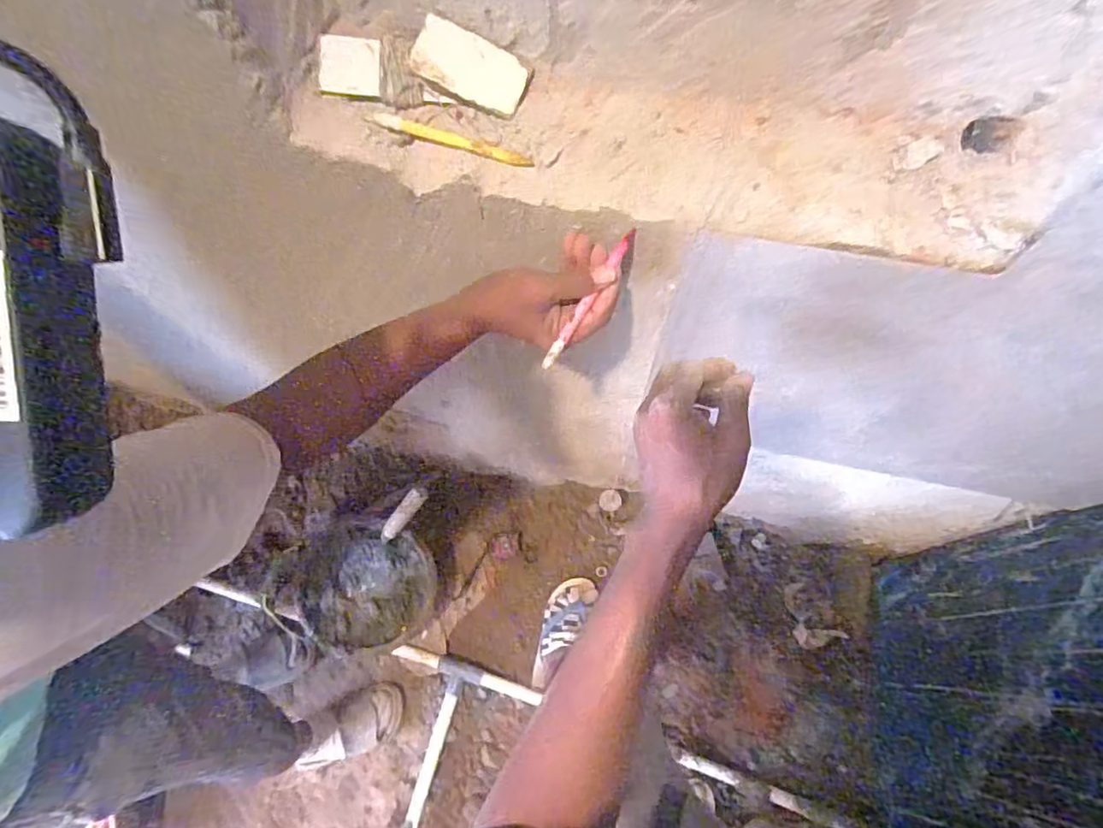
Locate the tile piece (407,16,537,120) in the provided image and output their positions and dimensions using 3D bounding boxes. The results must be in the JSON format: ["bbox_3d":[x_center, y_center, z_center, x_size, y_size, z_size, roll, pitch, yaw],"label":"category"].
[{"bbox_3d":[-0.066,-0.286,0.477,0.092,0.004,0.049,21,91,-13],"label":"tile piece"}]

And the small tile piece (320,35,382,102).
[{"bbox_3d":[-0.165,-0.284,0.472,0.047,0.004,0.046,1,101,-11],"label":"small tile piece"}]

